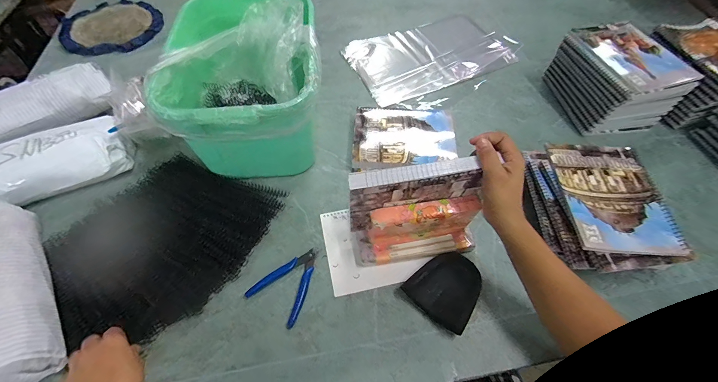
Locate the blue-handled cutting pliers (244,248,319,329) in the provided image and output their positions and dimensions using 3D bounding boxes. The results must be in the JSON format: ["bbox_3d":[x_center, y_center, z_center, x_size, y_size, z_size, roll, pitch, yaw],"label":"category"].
[{"bbox_3d":[-0.107,0.136,0.481,0.084,0.007,0.112,26,61,15],"label":"blue-handled cutting pliers"}]

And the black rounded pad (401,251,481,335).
[{"bbox_3d":[0.136,0.142,0.468,0.095,0.026,0.105,38,65,21],"label":"black rounded pad"}]

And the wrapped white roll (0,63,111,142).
[{"bbox_3d":[-0.613,-0.157,0.586,0.256,0.067,0.095,-34,64,-20],"label":"wrapped white roll"}]

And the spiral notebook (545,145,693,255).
[{"bbox_3d":[0.398,0.004,0.486,0.153,0.019,0.191,0,57,3],"label":"spiral notebook"}]

